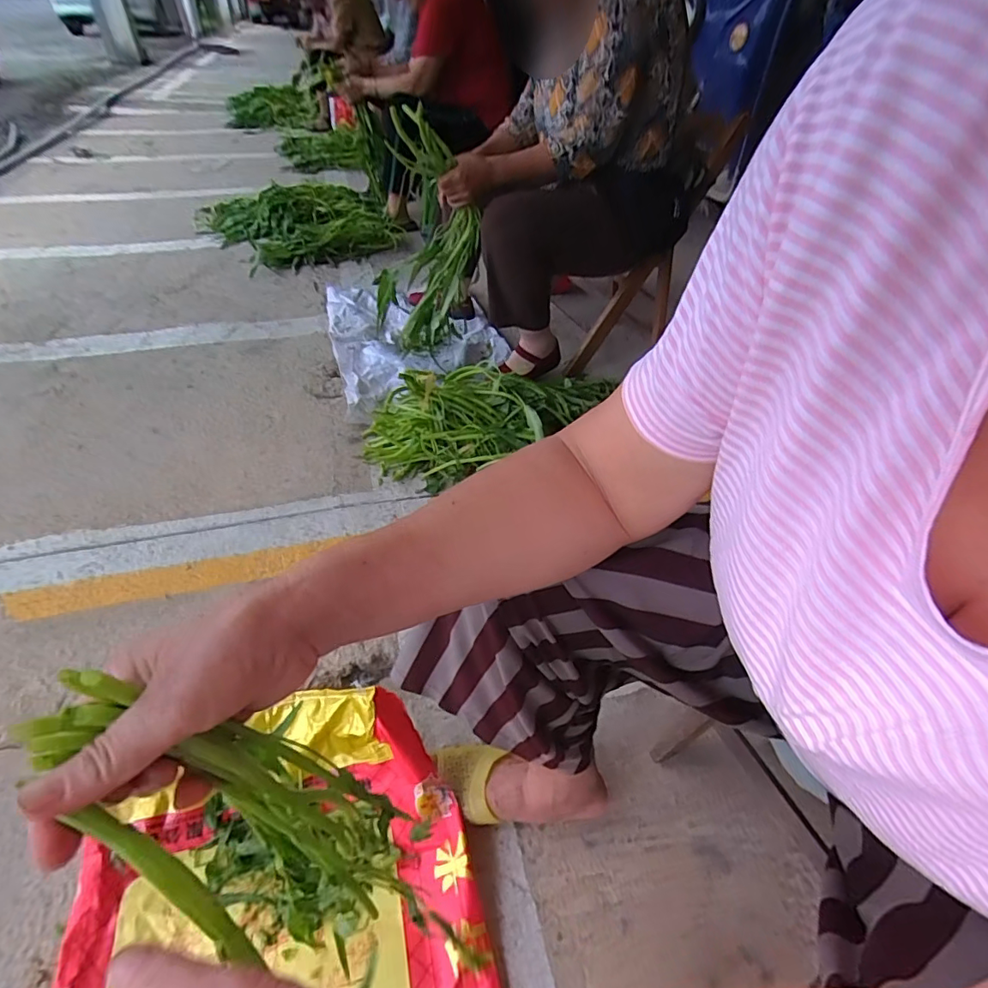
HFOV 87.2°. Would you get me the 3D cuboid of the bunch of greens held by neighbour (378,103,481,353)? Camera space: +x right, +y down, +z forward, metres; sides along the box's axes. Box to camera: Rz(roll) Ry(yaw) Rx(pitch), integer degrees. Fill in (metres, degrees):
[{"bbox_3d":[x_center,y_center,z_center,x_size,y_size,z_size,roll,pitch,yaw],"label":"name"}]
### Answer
[{"bbox_3d":[-0.167,-0.557,1.218,0.201,0.543,0.252,-11,44,-16],"label":"bunch of greens held by neighbour"}]

